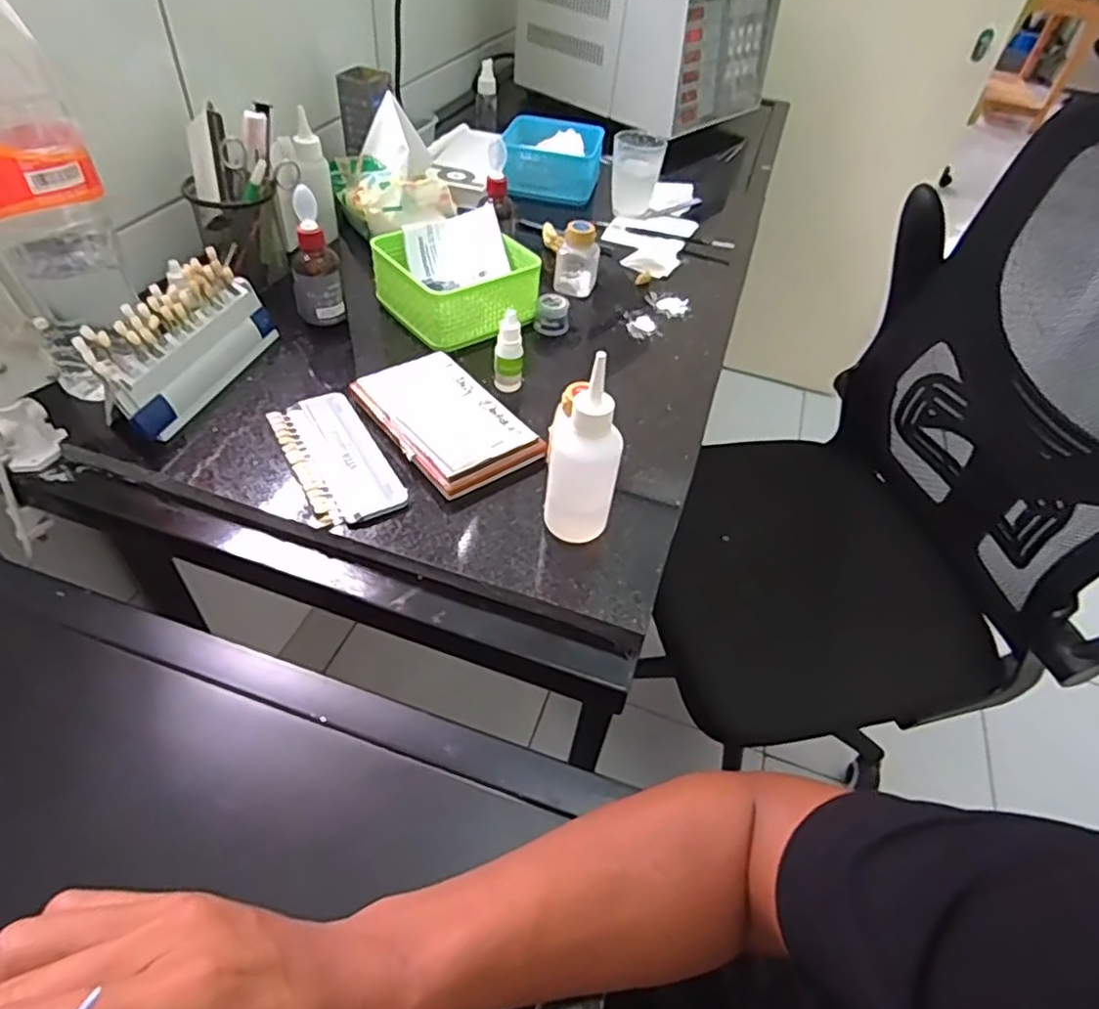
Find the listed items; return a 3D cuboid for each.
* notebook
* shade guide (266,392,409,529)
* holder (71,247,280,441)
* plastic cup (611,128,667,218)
[{"bbox_3d":[-0.086,-0.073,0.542,0.094,0.017,0.154,-26,55,-28],"label":"notebook"},{"bbox_3d":[-0.168,-0.038,0.516,0.067,0.013,0.145,-21,52,-25],"label":"shade guide"},{"bbox_3d":[-0.297,-0.138,0.541,0.047,0.077,0.177,13,46,5],"label":"holder"},{"bbox_3d":[0.110,-0.441,0.868,0.061,0.087,0.060,4,46,-4],"label":"plastic cup"}]

